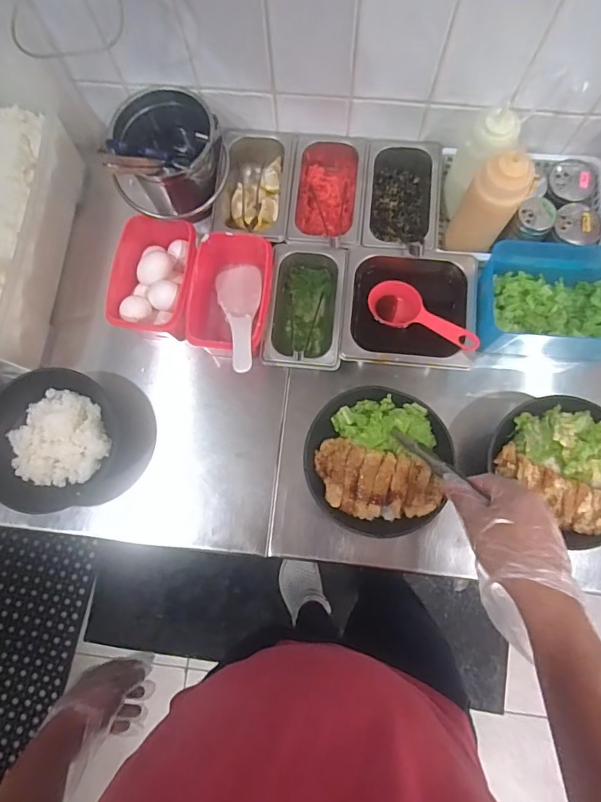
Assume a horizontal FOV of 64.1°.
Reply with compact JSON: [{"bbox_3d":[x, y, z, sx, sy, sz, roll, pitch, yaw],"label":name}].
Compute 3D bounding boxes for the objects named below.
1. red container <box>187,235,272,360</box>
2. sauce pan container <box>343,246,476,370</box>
[{"bbox_3d":[-0.091,-0.144,0.660,0.099,0.075,0.160,8,79,3],"label":"red container"},{"bbox_3d":[0.147,-0.122,0.670,0.174,0.063,0.161,5,79,2],"label":"sauce pan container"}]

